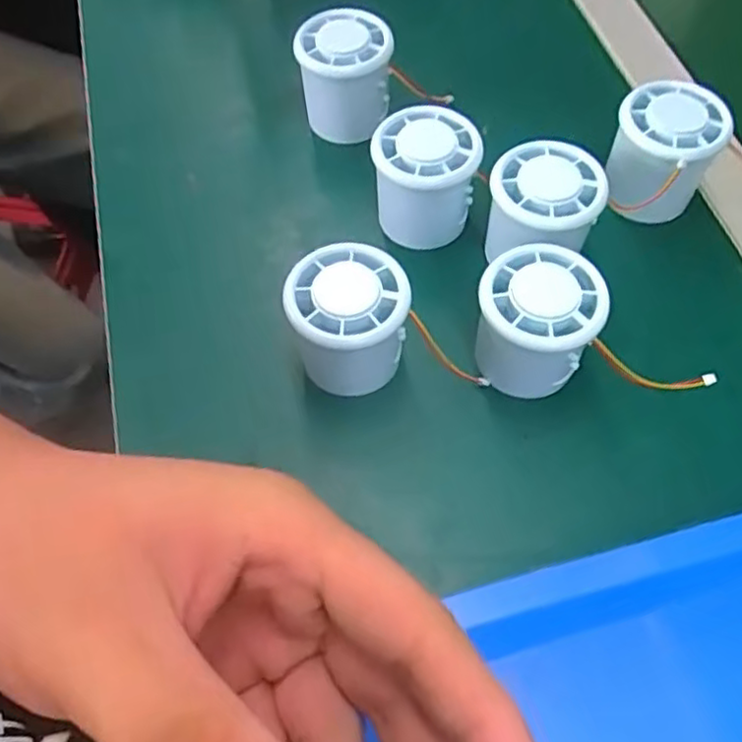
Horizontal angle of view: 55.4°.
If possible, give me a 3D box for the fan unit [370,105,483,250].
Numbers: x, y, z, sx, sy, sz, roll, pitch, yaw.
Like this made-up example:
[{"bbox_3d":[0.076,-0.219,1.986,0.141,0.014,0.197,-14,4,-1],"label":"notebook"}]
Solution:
[{"bbox_3d":[0.030,-0.105,0.394,0.057,0.060,0.055,0,60,1],"label":"fan unit"}]

